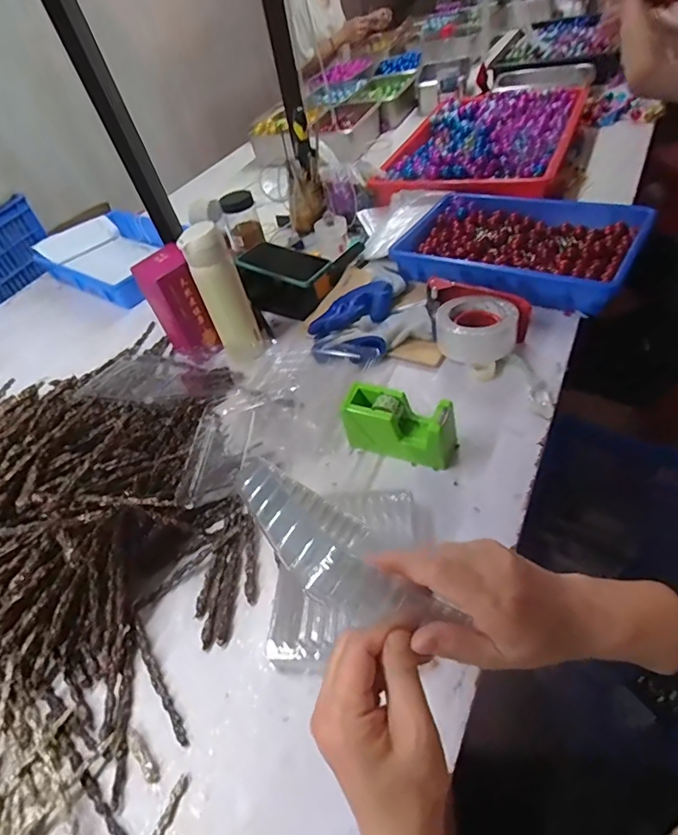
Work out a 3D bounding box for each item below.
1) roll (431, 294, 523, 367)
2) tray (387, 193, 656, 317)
[{"bbox_3d":[0.198,-0.131,0.719,0.113,0.051,0.118,-7,45,8],"label":"roll"},{"bbox_3d":[0.307,-0.307,0.851,0.369,0.075,0.268,20,54,30],"label":"tray"}]

